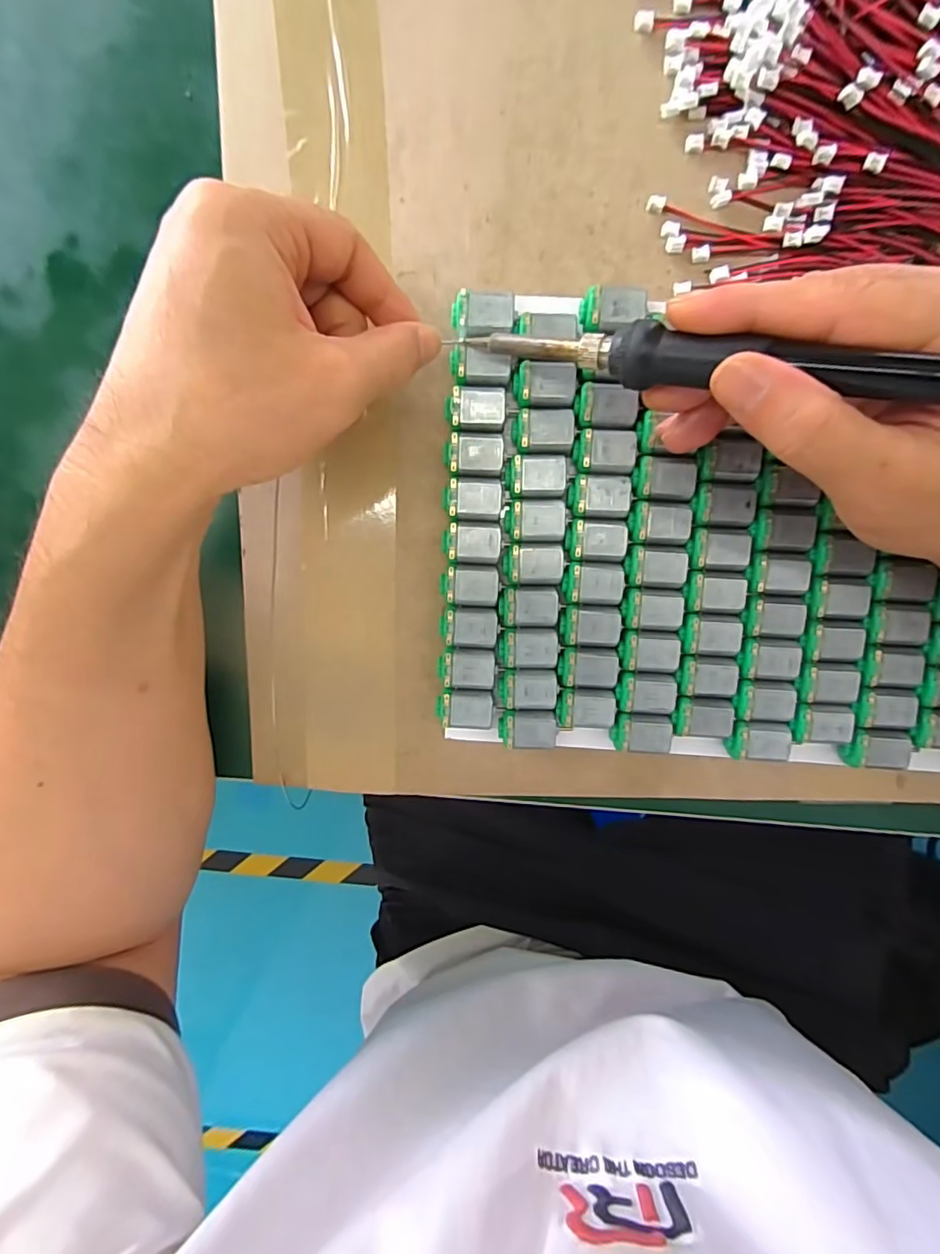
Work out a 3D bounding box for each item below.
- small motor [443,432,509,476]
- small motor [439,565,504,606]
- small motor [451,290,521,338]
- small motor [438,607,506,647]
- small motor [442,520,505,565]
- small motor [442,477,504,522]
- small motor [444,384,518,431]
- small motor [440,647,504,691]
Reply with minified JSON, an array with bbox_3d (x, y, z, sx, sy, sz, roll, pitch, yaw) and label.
[{"bbox_3d":[0.002,-0.077,0.249,0.026,0.016,0.018,1,97,3],"label":"small motor"},{"bbox_3d":[0.001,-0.020,0.256,0.027,0.016,0.018,0,97,3],"label":"small motor"},{"bbox_3d":[0.007,-0.134,0.240,0.027,0.017,0.019,1,97,3],"label":"small motor"},{"bbox_3d":[0.000,0.000,0.259,0.027,0.016,0.018,1,97,3],"label":"small motor"},{"bbox_3d":[0.002,-0.039,0.254,0.027,0.016,0.018,0,97,3],"label":"small motor"},{"bbox_3d":[0.002,-0.058,0.251,0.026,0.016,0.018,2,97,2],"label":"small motor"},{"bbox_3d":[0.005,-0.096,0.246,0.030,0.016,0.018,2,97,2],"label":"small motor"},{"bbox_3d":[0.000,0.019,0.261,0.028,0.016,0.018,4,97,2],"label":"small motor"}]

